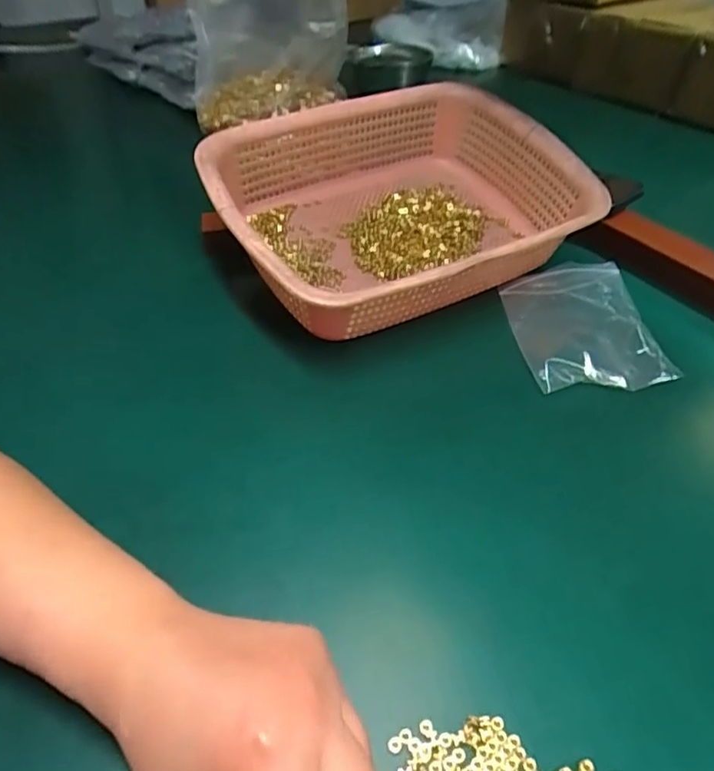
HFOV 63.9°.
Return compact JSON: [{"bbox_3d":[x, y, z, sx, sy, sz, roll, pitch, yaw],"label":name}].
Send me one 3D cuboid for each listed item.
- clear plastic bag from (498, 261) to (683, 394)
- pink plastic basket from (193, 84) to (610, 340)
[{"bbox_3d":[0.166,-0.053,0.435,0.094,0.015,0.142,-2,42,0],"label":"clear plastic bag"},{"bbox_3d":[0.038,-0.150,0.489,0.316,0.104,0.223,-20,57,-22],"label":"pink plastic basket"}]

